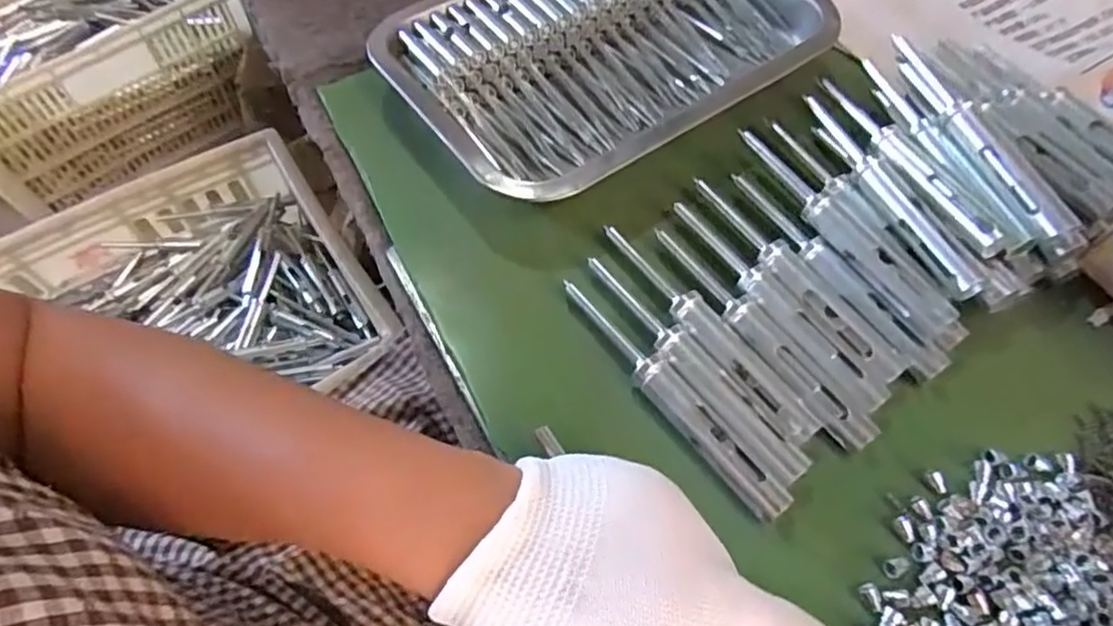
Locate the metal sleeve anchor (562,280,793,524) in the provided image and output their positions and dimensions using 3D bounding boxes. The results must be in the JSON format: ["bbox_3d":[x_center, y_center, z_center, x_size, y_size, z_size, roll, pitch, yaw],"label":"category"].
[{"bbox_3d":[0.052,0.036,0.312,0.016,0.011,0.140,-35,65,-18],"label":"metal sleeve anchor"}]

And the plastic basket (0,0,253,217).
[{"bbox_3d":[-0.735,-0.415,1.080,0.462,0.216,0.308,-38,66,-19],"label":"plastic basket"}]

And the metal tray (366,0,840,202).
[{"bbox_3d":[0.031,-0.168,0.428,0.258,0.034,0.188,-33,64,-17],"label":"metal tray"}]

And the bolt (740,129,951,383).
[{"bbox_3d":[0.143,-0.036,0.343,0.016,0.022,0.154,-25,62,-13],"label":"bolt"}]

